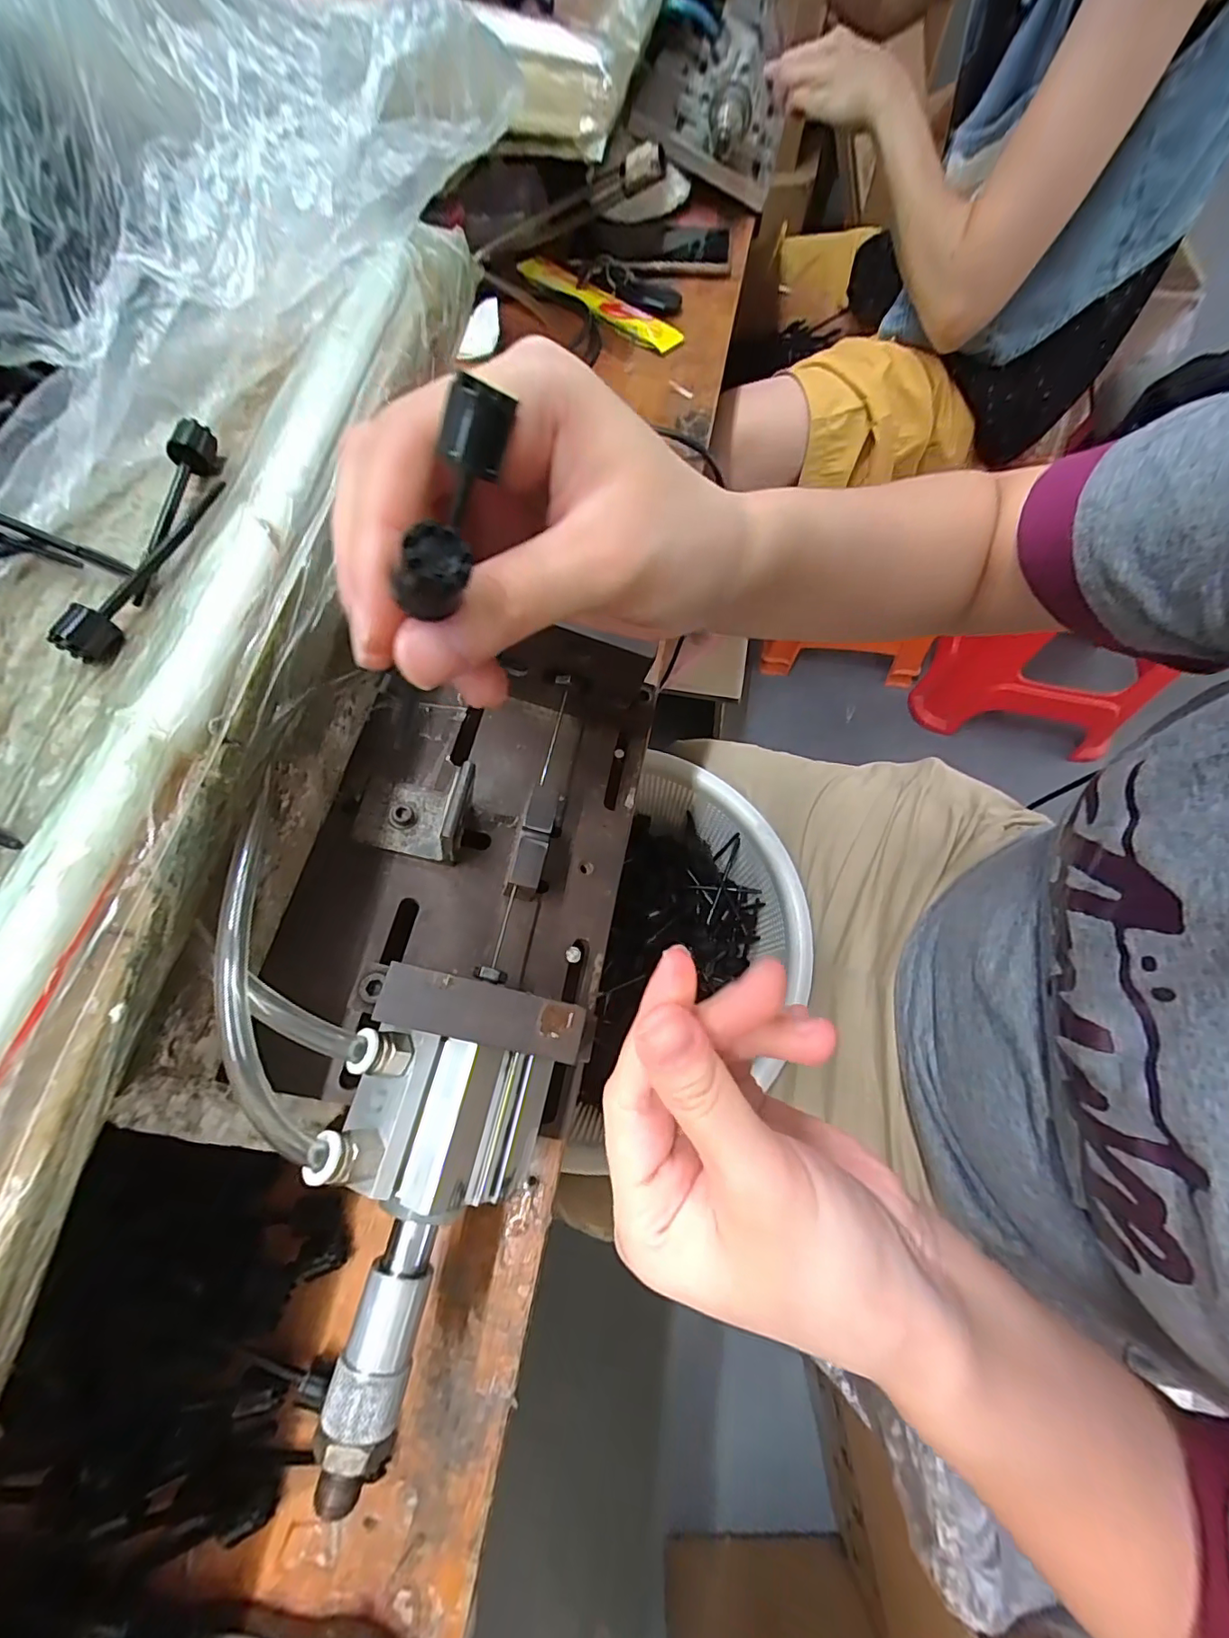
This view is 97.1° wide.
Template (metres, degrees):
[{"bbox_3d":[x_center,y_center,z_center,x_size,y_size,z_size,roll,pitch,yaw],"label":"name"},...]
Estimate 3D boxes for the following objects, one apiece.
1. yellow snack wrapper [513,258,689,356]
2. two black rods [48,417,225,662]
[{"bbox_3d":[-0.018,-0.511,0.535,0.204,0.012,0.038,39,74,16],"label":"yellow snack wrapper"},{"bbox_3d":[-0.176,-0.110,0.211,0.028,0.018,0.114,3,67,3],"label":"two black rods"}]

